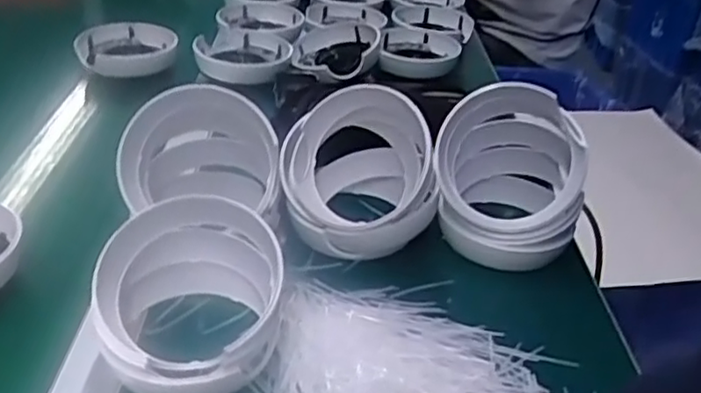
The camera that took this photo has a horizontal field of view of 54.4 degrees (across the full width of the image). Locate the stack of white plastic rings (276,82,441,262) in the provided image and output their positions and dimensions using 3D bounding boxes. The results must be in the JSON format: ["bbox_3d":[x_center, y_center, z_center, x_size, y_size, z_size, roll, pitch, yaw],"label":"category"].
[{"bbox_3d":[0.008,-0.027,0.580,0.124,0.123,0.124,4,32,0],"label":"stack of white plastic rings"}]

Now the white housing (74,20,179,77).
[{"bbox_3d":[-0.285,-0.192,0.868,0.120,0.039,0.122,-6,33,-15],"label":"white housing"}]

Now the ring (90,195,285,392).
[{"bbox_3d":[-0.106,0.066,0.452,0.108,0.082,0.111,3,32,-2],"label":"ring"}]

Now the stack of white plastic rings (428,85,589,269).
[{"bbox_3d":[0.140,-0.021,0.578,0.113,0.128,0.112,17,35,21],"label":"stack of white plastic rings"}]

